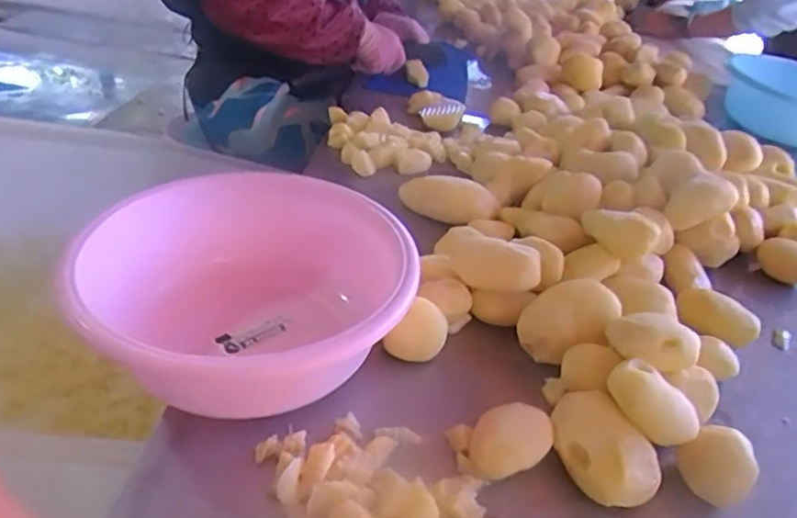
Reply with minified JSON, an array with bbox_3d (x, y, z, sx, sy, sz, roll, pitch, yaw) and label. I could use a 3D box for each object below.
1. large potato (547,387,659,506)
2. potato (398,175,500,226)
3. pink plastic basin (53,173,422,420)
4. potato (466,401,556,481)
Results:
[{"bbox_3d":[0.157,0.146,0.504,0.053,0.048,0.094,-19,43,-33],"label":"large potato"},{"bbox_3d":[0.058,-0.071,0.793,0.125,0.045,0.051,23,37,20],"label":"potato"},{"bbox_3d":[-0.129,0.035,0.601,0.250,0.154,0.301,1,35,-9],"label":"pink plastic basin"},{"bbox_3d":[0.088,0.143,0.508,0.067,0.042,0.049,-11,39,-25],"label":"potato"}]

